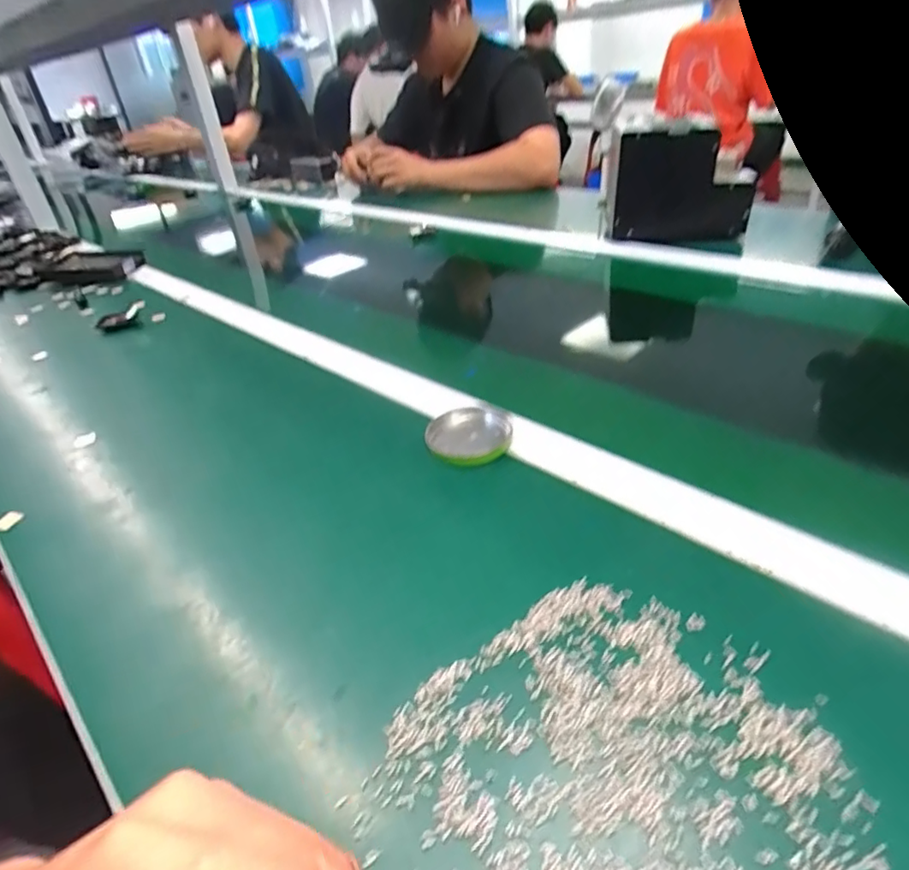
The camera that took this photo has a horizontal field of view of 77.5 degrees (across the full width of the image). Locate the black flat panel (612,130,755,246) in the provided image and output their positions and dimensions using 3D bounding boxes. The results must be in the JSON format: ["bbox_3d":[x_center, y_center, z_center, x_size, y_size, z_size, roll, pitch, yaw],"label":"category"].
[{"bbox_3d":[0.318,-0.340,0.785,0.181,0.146,0.018,-3,35,6],"label":"black flat panel"}]

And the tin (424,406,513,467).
[{"bbox_3d":[0.012,0.002,0.449,0.066,0.018,0.066,-5,35,3],"label":"tin"}]

